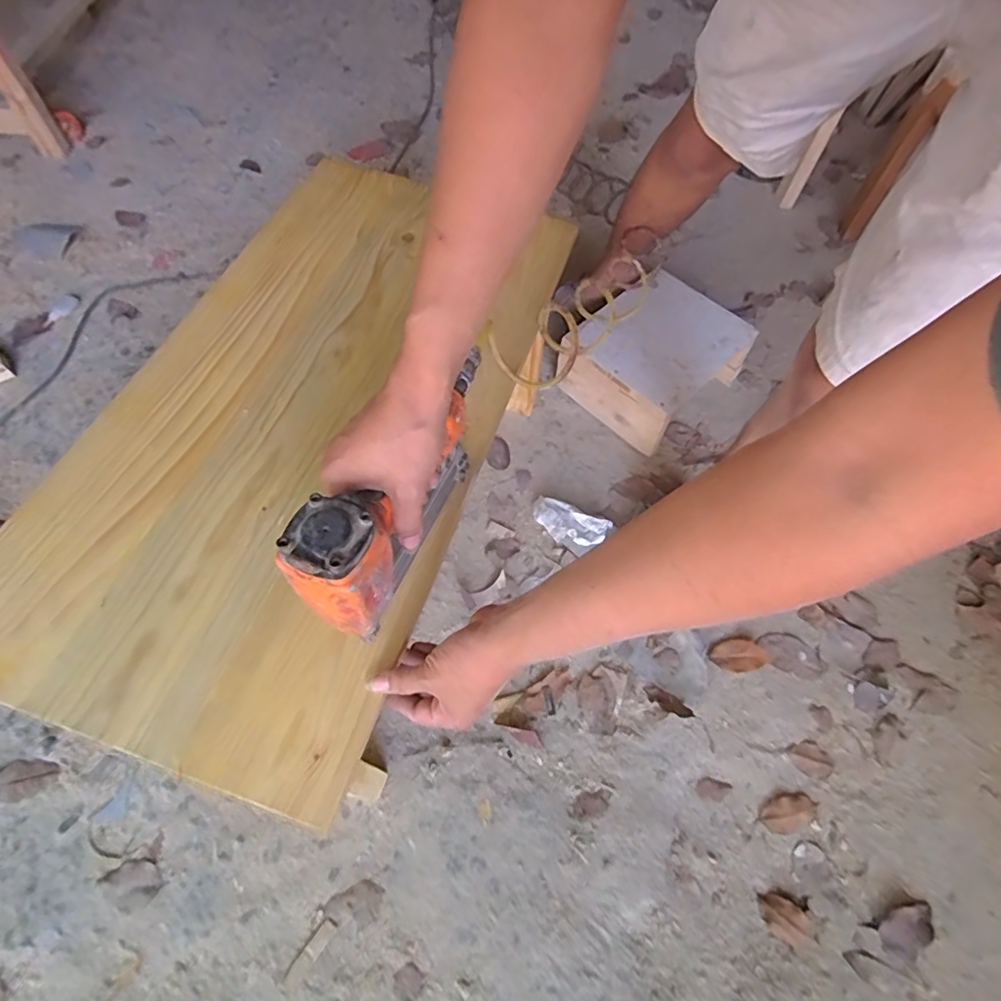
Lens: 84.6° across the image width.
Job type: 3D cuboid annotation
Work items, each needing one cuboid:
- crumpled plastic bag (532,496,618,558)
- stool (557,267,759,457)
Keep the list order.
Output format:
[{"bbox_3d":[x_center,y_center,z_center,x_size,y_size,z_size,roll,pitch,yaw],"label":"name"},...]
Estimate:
[{"bbox_3d":[0.127,0.044,0.980,0.142,0.042,0.082,18,61,7],"label":"crumpled plastic bag"},{"bbox_3d":[0.322,-0.283,1.114,0.315,0.143,0.232,-38,69,-22],"label":"stool"}]

